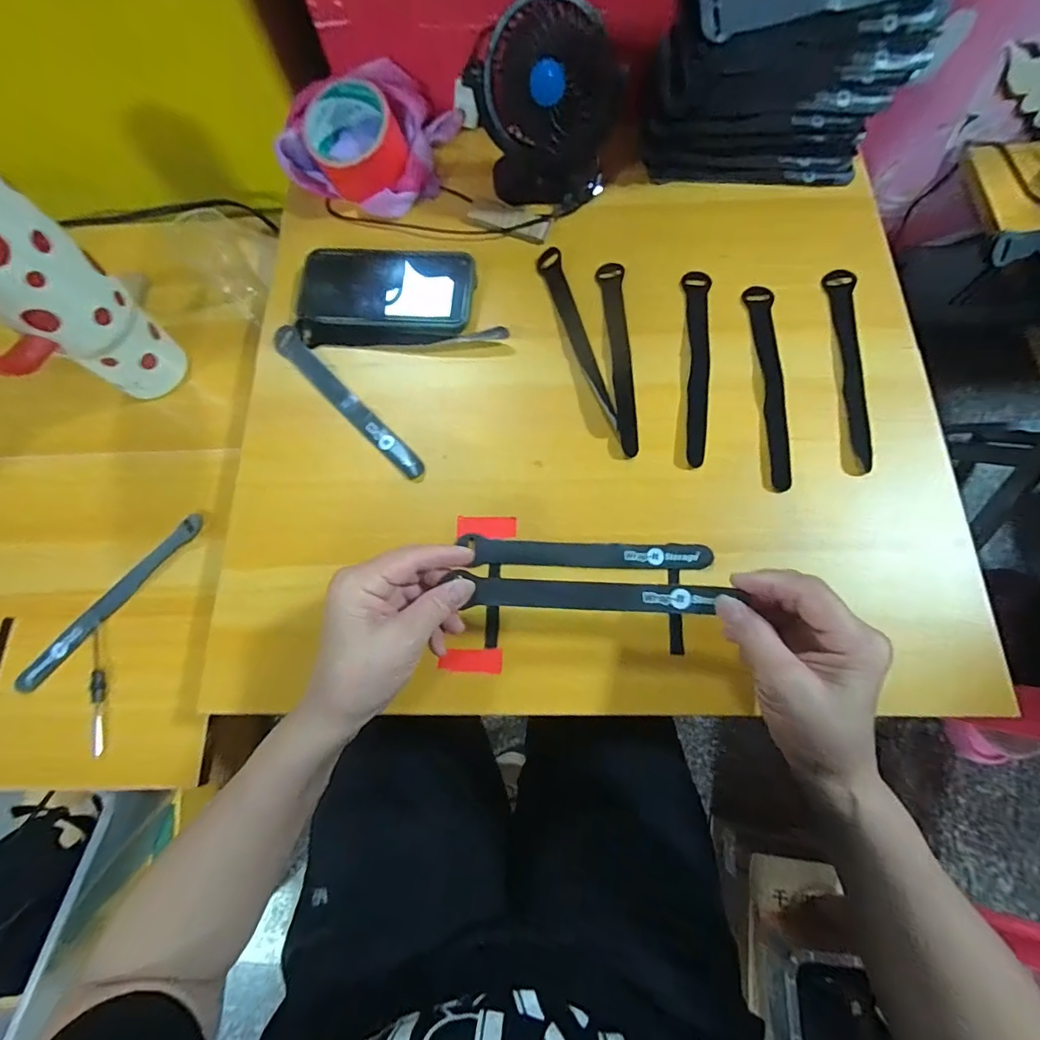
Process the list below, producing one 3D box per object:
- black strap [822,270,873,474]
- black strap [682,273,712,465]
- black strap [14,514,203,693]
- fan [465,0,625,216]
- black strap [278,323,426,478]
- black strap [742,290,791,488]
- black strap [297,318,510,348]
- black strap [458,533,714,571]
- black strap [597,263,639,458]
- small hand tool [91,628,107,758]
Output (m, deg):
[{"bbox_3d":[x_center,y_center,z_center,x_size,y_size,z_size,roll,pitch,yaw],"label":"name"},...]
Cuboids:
[{"bbox_3d":[0.282,-0.134,0.407,0.024,0.005,0.194,5,73,8],"label":"black strap"},{"bbox_3d":[0.154,-0.138,0.413,0.023,0.004,0.193,6,74,5],"label":"black strap"},{"bbox_3d":[-0.362,0.069,0.420,0.020,0.006,0.191,39,79,13],"label":"black strap"},{"bbox_3d":[0.022,-0.354,0.414,0.123,0.127,0.063,-2,73,2],"label":"fan"},{"bbox_3d":[-0.154,-0.105,0.419,0.022,0.008,0.196,-42,76,-10],"label":"black strap"},{"bbox_3d":[0.215,-0.119,0.404,0.022,0.004,0.194,0,73,3],"label":"black strap"},{"bbox_3d":[-0.107,-0.171,0.432,0.188,0.008,0.022,-1,73,2],"label":"black strap"},{"bbox_3d":[0.050,0.027,0.375,0.192,0.008,0.020,2,74,4],"label":"black strap"},{"bbox_3d":[0.087,-0.148,0.418,0.019,0.005,0.194,-2,73,2],"label":"black strap"},{"bbox_3d":[-0.356,0.144,0.399,0.009,0.006,0.103,-13,75,-3],"label":"small hand tool"}]

